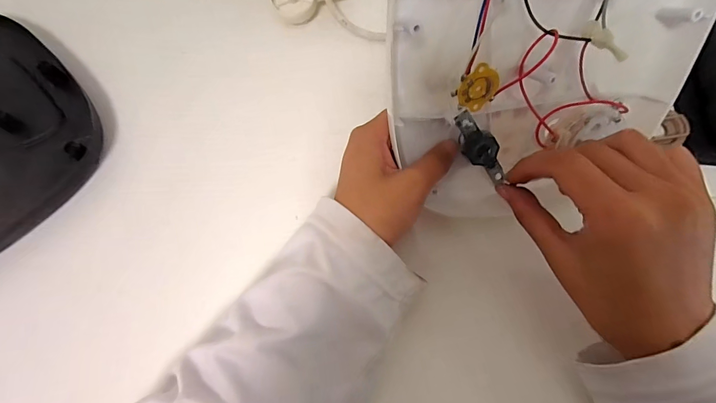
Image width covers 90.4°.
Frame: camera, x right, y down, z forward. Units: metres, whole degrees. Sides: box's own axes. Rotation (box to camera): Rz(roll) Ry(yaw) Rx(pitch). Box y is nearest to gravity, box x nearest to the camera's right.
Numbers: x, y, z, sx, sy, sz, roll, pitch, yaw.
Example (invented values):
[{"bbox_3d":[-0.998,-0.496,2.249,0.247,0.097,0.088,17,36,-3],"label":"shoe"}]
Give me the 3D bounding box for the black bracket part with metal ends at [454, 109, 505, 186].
[{"bbox_3d":[0.077,-0.034,0.227,0.017,0.014,0.054,-49,116,-15],"label":"black bracket part with metal ends"}]

